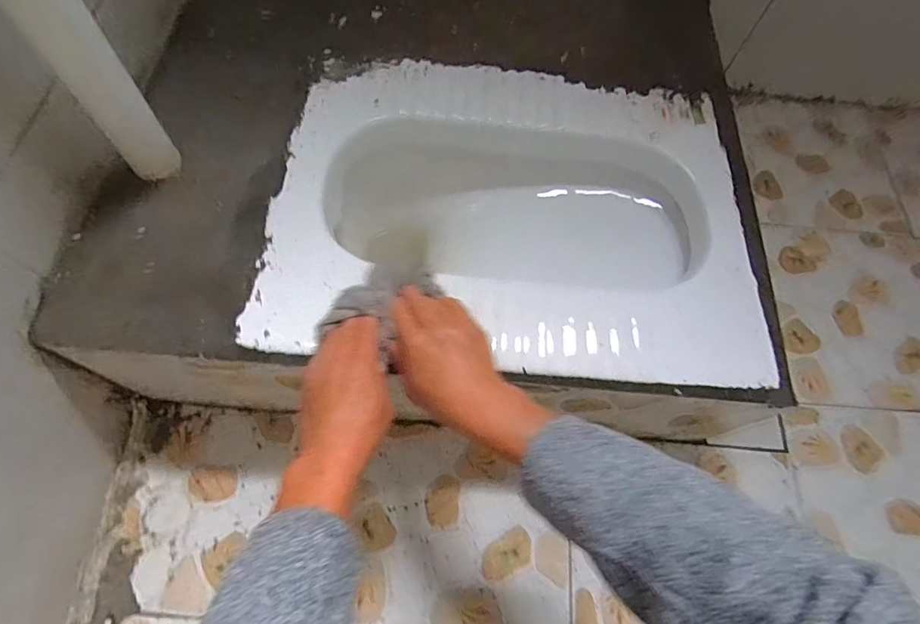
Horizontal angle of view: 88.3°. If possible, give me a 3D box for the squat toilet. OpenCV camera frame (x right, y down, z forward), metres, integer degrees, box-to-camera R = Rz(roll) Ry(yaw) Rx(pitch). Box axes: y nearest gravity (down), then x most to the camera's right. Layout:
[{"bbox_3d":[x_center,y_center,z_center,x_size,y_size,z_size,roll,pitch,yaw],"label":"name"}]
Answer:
[{"bbox_3d":[0.065,-0.102,0.601,0.542,0.156,0.414,3,66,-2],"label":"squat toilet"}]

